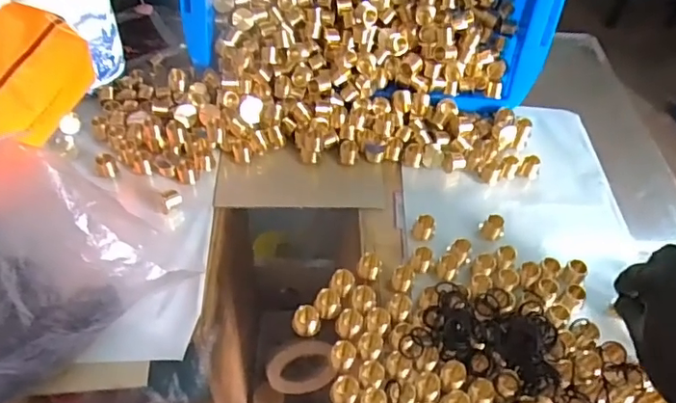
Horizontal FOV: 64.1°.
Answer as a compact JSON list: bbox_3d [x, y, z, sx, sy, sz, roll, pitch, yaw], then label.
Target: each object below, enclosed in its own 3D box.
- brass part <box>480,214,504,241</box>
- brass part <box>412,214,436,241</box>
[{"bbox_3d":[0.139,0.023,0.483,0.014,0.020,0.018,29,53,18],"label":"brass part"},{"bbox_3d":[0.078,0.023,0.484,0.019,0.018,0.016,17,51,9],"label":"brass part"}]

